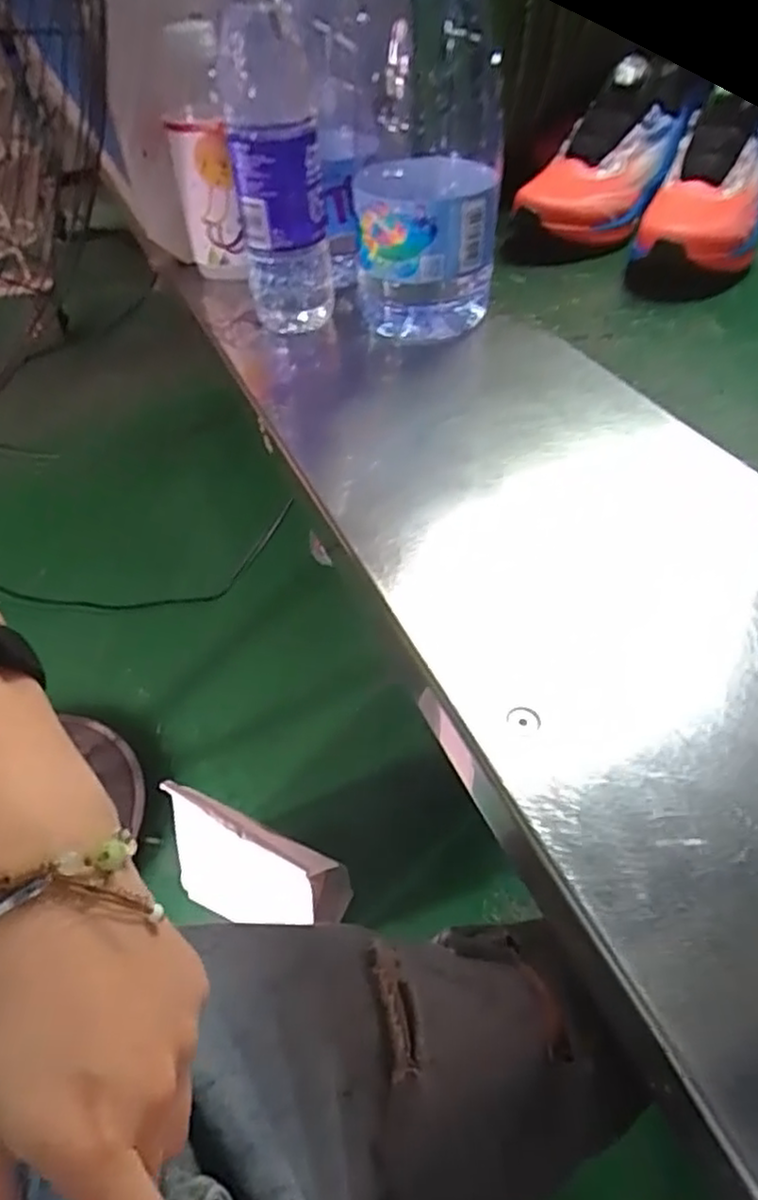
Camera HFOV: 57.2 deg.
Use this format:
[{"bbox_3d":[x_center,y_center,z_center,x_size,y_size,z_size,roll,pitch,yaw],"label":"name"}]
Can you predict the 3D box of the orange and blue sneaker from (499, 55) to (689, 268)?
[{"bbox_3d":[0.240,-0.457,0.714,0.102,0.095,0.261,39,89,33],"label":"orange and blue sneaker"}]

